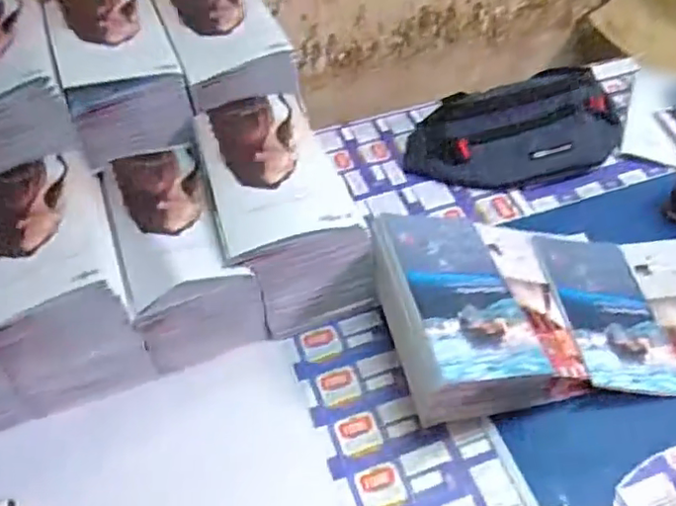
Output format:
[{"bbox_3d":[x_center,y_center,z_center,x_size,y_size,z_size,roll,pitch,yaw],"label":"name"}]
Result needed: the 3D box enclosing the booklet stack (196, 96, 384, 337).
[{"bbox_3d":[-0.053,-0.038,0.588,0.124,0.145,0.173,-15,50,-10],"label":"booklet stack"}]

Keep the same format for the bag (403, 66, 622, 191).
[{"bbox_3d":[0.212,-0.144,0.713,0.258,0.064,0.116,-11,49,-6],"label":"bag"}]

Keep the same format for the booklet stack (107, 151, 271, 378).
[{"bbox_3d":[-0.149,0.004,0.576,0.102,0.120,0.167,-20,51,-14],"label":"booklet stack"}]

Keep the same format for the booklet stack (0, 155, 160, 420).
[{"bbox_3d":[-0.250,0.023,0.541,0.108,0.131,0.178,-21,51,-15],"label":"booklet stack"}]

